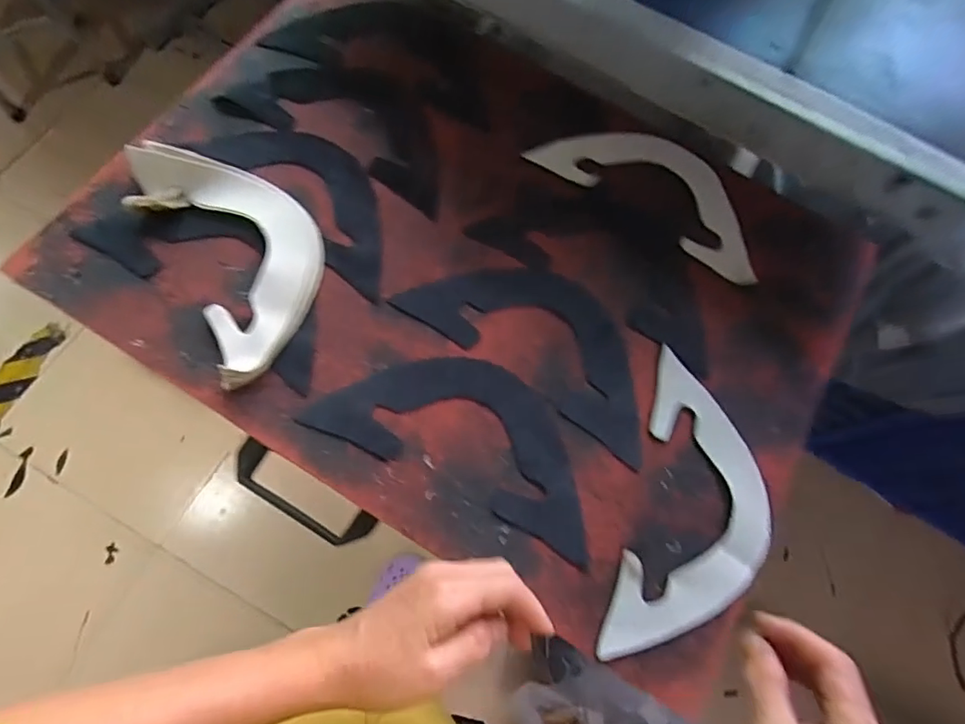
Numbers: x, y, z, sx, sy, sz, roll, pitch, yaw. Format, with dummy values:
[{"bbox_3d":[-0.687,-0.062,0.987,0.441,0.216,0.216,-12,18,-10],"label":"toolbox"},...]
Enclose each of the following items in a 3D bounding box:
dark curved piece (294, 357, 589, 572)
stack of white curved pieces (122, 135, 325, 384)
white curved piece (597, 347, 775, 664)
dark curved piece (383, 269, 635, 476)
[{"bbox_3d":[-0.009,0.058,0.452,0.256,0.011,0.119,26,75,7],"label":"dark curved piece"},{"bbox_3d":[-0.228,-0.114,0.482,0.126,0.036,0.258,-31,77,-9],"label":"stack of white curved pieces"},{"bbox_3d":[0.190,0.129,0.443,0.118,0.017,0.256,17,75,4],"label":"white curved piece"},{"bbox_3d":[0.058,-0.026,0.487,0.257,0.009,0.111,34,76,9],"label":"dark curved piece"}]

